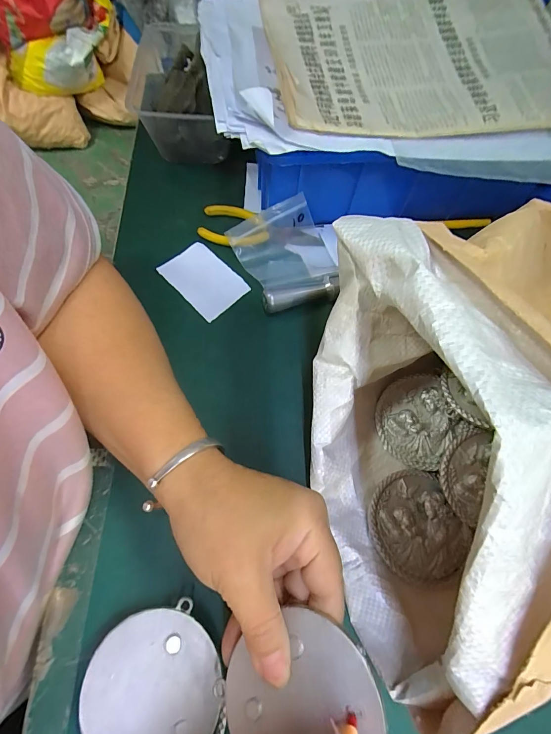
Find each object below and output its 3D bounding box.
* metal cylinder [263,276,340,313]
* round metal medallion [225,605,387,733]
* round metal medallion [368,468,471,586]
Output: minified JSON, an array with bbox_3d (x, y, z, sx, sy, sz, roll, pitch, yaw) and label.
[{"bbox_3d":[0.023,-0.066,0.309,0.069,0.014,0.018,-13,68,-7],"label":"metal cylinder"},{"bbox_3d":[0.010,0.152,0.158,0.073,0.004,0.061,-25,61,13],"label":"round metal medallion"},{"bbox_3d":[0.098,0.112,0.241,0.065,0.008,0.067,1,67,-1],"label":"round metal medallion"}]

